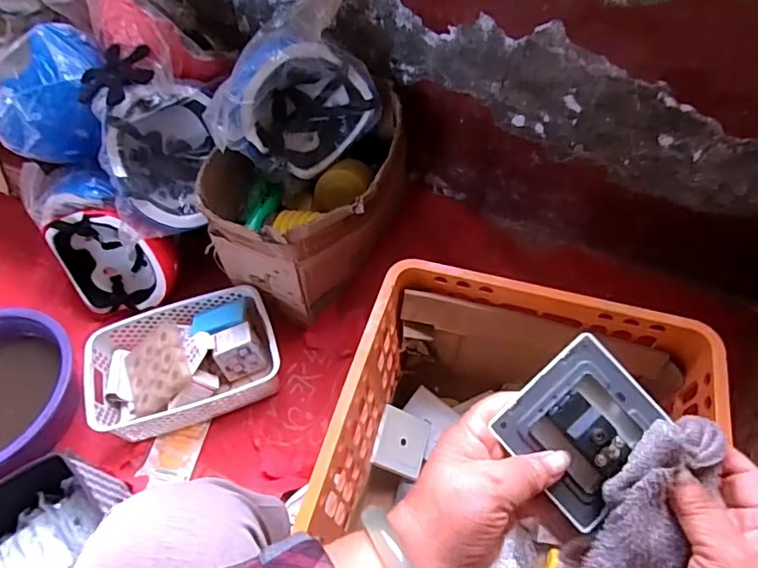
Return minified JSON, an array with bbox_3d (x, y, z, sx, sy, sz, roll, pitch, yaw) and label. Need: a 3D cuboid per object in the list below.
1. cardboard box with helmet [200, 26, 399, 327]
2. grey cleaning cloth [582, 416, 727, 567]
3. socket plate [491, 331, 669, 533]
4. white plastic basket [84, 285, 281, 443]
[{"bbox_3d":[-0.120,-0.189,0.839,0.275,0.366,0.353,16,60,13],"label":"cardboard box with helmet"},{"bbox_3d":[0.153,0.136,0.293,0.050,0.032,0.132,25,88,18],"label":"grey cleaning cloth"},{"bbox_3d":[0.125,0.087,0.305,0.085,0.022,0.080,-43,86,-3],"label":"socket plate"},{"bbox_3d":[-0.322,0.127,0.855,0.299,0.088,0.204,-17,58,-7],"label":"white plastic basket"}]

